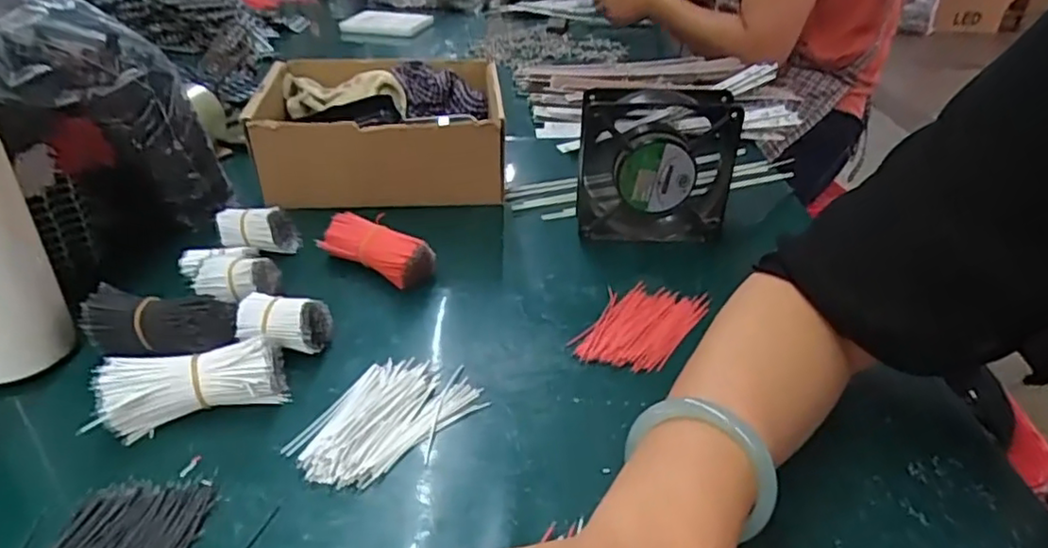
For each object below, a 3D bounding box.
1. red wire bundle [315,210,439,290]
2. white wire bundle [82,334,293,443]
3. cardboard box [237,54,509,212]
[{"bbox_3d":[-0.111,-0.019,0.496,0.091,0.032,0.038,16,35,21],"label":"red wire bundle"},{"bbox_3d":[-0.187,0.062,0.368,0.094,0.035,0.037,-12,35,-21],"label":"white wire bundle"},{"bbox_3d":[-0.128,-0.136,0.614,0.213,0.087,0.165,0,32,-3],"label":"cardboard box"}]

